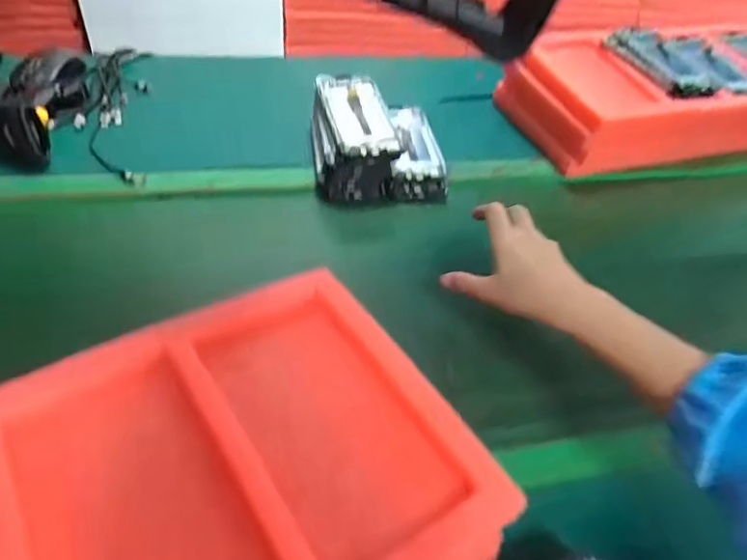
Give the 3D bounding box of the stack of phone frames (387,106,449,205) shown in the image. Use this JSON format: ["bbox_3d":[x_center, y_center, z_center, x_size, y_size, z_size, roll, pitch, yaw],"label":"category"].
[{"bbox_3d":[0.046,-0.163,0.690,0.074,0.047,0.162,-1,46,-9],"label":"stack of phone frames"}]

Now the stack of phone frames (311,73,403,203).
[{"bbox_3d":[-0.025,-0.177,0.656,0.096,0.082,0.160,-2,46,-10],"label":"stack of phone frames"}]

